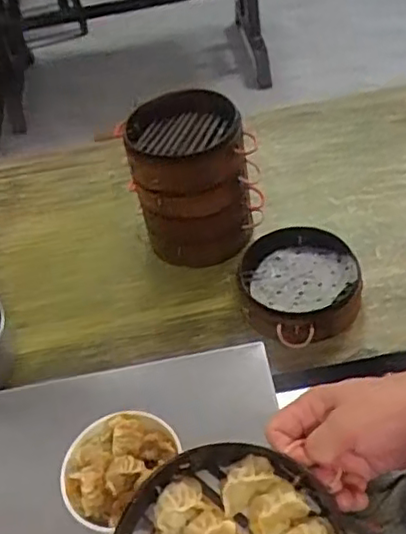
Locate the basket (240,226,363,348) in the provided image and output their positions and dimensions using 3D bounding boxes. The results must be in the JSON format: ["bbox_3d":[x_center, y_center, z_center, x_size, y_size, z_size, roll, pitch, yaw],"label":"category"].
[{"bbox_3d":[0.134,0.028,0.897,0.158,0.059,0.181,-7,46,0],"label":"basket"}]

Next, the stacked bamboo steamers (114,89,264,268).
[{"bbox_3d":[-0.016,-0.127,0.970,0.174,0.204,0.161,-15,46,-8],"label":"stacked bamboo steamers"}]

